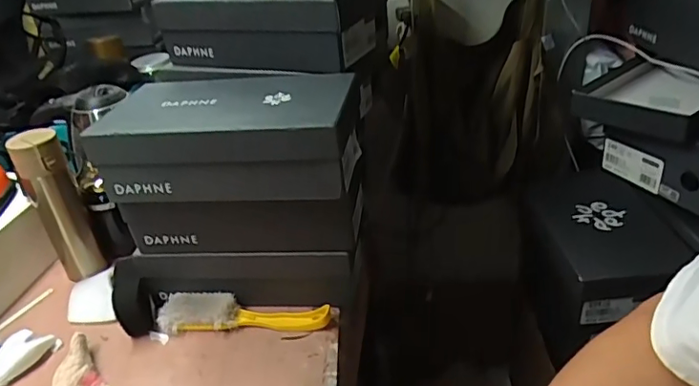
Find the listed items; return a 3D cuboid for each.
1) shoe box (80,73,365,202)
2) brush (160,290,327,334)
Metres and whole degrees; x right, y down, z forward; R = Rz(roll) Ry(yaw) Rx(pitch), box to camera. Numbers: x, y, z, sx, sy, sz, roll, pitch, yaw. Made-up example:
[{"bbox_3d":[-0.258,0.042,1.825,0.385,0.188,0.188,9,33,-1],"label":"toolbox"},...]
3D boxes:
[{"bbox_3d":[-0.138,-0.078,0.674,0.289,0.097,0.187,0,32,10],"label":"shoe box"},{"bbox_3d":[-0.141,0.159,0.718,0.231,0.034,0.052,-2,31,7],"label":"brush"}]

